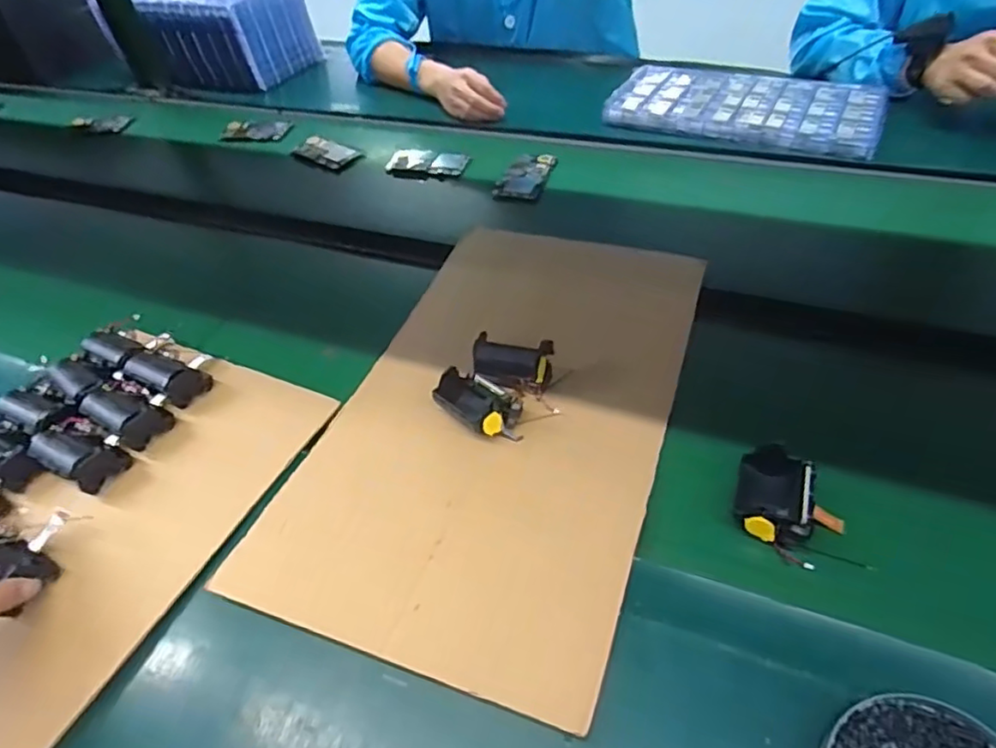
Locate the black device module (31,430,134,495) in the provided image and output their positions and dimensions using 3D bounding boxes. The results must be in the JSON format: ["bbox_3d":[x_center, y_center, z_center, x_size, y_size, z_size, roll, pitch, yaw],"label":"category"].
[{"bbox_3d":[-0.380,0.077,0.552,0.071,0.043,0.046,18,50,20],"label":"black device module"}]

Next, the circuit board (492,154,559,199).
[{"bbox_3d":[0.042,-0.296,0.887,0.069,0.013,0.117,9,48,12],"label":"circuit board"}]

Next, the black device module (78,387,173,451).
[{"bbox_3d":[-0.355,0.041,0.582,0.067,0.043,0.048,23,52,24],"label":"black device module"}]

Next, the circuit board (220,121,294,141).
[{"bbox_3d":[-0.435,-0.443,1.089,0.125,0.010,0.074,-1,47,3],"label":"circuit board"}]

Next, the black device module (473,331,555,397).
[{"bbox_3d":[0.014,-0.010,0.580,0.071,0.049,0.036,14,49,16],"label":"black device module"}]

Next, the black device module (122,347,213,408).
[{"bbox_3d":[-0.338,0.002,0.612,0.073,0.046,0.043,14,49,16],"label":"black device module"}]

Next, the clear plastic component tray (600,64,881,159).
[{"bbox_3d":[0.388,-0.426,0.965,0.398,0.033,0.235,21,51,22],"label":"clear plastic component tray"}]

